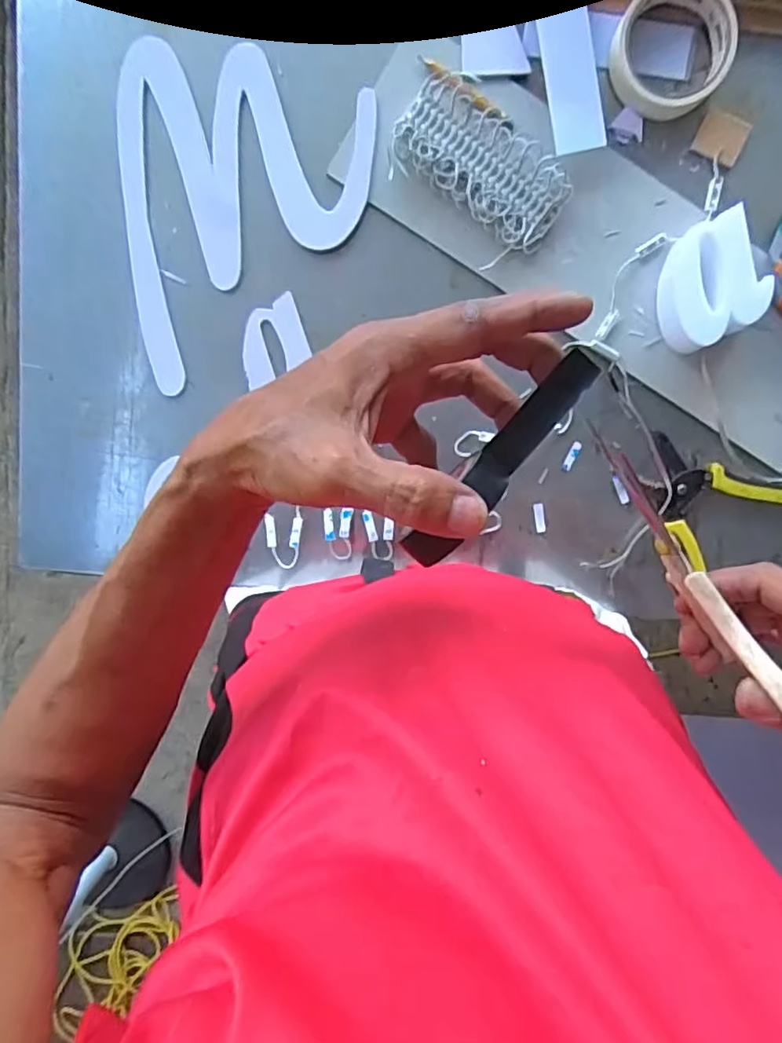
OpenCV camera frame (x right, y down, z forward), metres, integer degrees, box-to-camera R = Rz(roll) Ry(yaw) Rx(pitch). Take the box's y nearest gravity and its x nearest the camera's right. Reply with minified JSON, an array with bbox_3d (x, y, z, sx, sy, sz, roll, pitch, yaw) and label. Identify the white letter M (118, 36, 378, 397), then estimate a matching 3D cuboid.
[{"bbox_3d":[-0.121,-0.247,0.508,0.204,0.006,0.265,3,98,1],"label":"white letter M"}]

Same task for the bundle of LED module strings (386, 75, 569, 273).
[{"bbox_3d":[0.070,-0.279,0.488,0.141,0.024,0.081,40,97,-4],"label":"bundle of LED module strings"}]

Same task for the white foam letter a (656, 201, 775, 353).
[{"bbox_3d":[0.249,-0.187,0.481,0.071,0.043,0.084,-30,96,5],"label":"white foam letter a"}]

